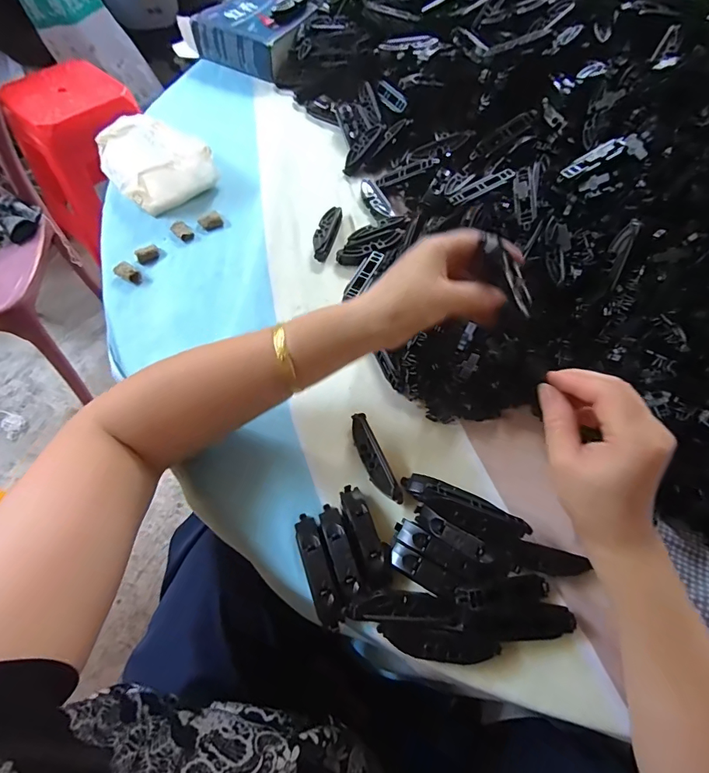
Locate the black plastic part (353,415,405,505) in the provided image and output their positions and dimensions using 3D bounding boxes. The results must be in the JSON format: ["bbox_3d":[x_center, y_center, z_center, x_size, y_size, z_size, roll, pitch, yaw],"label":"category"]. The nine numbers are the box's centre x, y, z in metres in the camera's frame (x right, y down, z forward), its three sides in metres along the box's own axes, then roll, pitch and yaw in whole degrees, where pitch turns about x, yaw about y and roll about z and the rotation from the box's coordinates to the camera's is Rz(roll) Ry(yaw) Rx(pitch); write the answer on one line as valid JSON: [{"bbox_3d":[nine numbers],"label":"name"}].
[{"bbox_3d":[0.015,0.059,0.360,0.019,0.010,0.080,-20,64,-12],"label":"black plastic part"}]

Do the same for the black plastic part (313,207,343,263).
[{"bbox_3d":[-0.030,-0.171,0.486,0.020,0.016,0.075,13,62,5],"label":"black plastic part"}]

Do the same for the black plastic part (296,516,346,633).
[{"bbox_3d":[-0.027,0.132,0.318,0.017,0.017,0.079,-16,63,-11],"label":"black plastic part"}]

